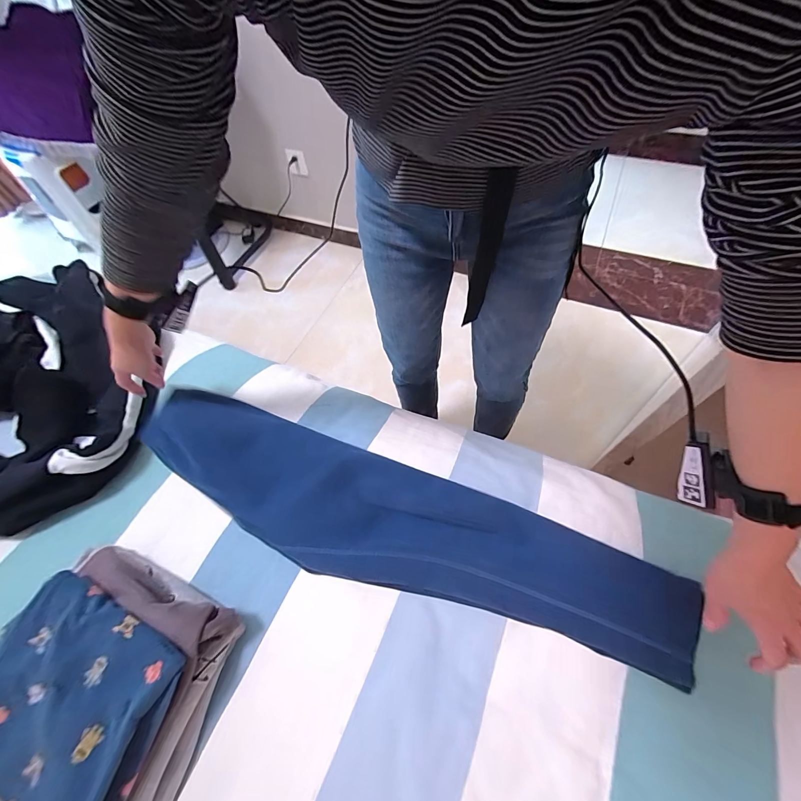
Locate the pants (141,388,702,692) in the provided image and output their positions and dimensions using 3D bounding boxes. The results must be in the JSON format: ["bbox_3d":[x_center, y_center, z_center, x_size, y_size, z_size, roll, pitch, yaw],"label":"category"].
[{"bbox_3d":[-0.024,0.175,0.532,0.823,0.054,0.180,18,62,10],"label":"pants"}]

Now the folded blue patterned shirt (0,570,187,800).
[{"bbox_3d":[-0.390,0.368,0.382,0.234,0.071,0.270,23,64,17],"label":"folded blue patterned shirt"}]

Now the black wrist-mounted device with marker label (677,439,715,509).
[{"bbox_3d":[0.296,0.074,0.359,0.014,0.024,0.066,-6,102,1],"label":"black wrist-mounted device with marker label"}]

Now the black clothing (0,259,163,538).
[{"bbox_3d":[-0.734,-0.033,0.685,0.412,0.128,0.571,-35,63,-15],"label":"black clothing"}]

